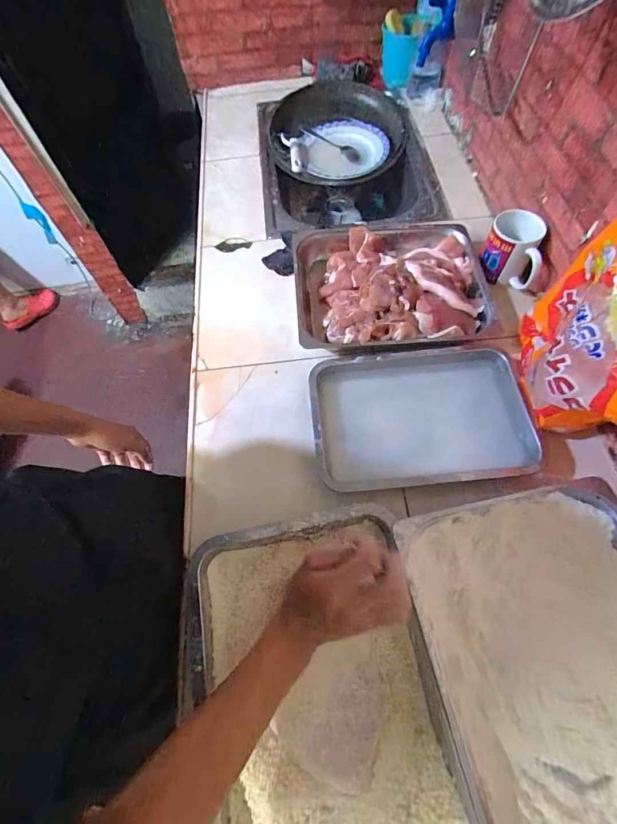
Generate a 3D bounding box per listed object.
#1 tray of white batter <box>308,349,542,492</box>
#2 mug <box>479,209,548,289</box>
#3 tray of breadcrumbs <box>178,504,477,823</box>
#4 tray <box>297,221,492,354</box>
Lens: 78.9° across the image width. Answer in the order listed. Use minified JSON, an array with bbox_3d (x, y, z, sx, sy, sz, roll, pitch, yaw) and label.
[{"bbox_3d":[0.158,0.008,0.550,0.296,0.038,0.202,-6,64,1],"label":"tray of white batter"},{"bbox_3d":[0.353,-0.279,0.646,0.095,0.094,0.072,19,66,13],"label":"mug"},{"bbox_3d":[0.004,0.297,0.404,0.253,0.044,0.344,-12,64,-2],"label":"tray of breadcrumbs"},{"bbox_3d":[0.139,-0.223,0.639,0.315,0.081,0.264,-3,64,2],"label":"tray"}]

